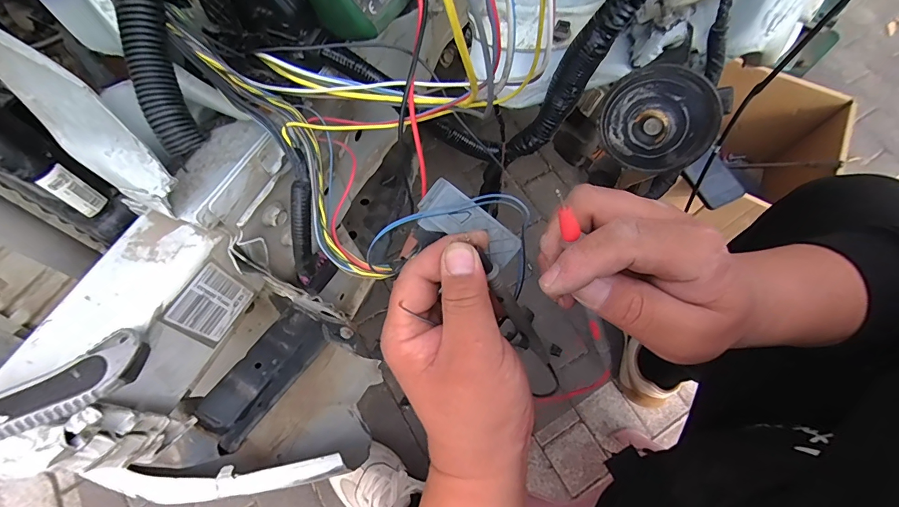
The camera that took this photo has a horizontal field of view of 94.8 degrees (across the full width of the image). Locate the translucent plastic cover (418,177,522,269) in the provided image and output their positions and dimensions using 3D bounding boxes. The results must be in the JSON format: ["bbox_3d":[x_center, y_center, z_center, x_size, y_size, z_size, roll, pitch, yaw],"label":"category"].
[{"bbox_3d":[0.013,-0.018,0.273,0.066,0.026,0.031,34,101,-16],"label":"translucent plastic cover"}]

